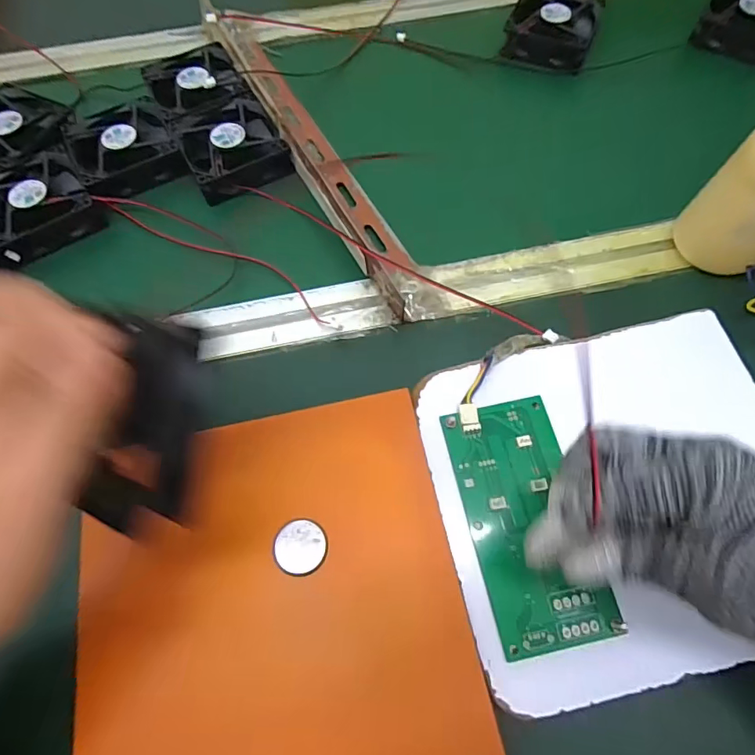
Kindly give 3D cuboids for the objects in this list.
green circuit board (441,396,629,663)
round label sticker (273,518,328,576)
[{"bbox_3d":[0.084,0.077,0.273,0.064,0.008,0.133,-10,64,-5],"label":"green circuit board"},{"bbox_3d":[-0.042,0.093,0.266,0.028,0.004,0.028,4,74,-16],"label":"round label sticker"}]

